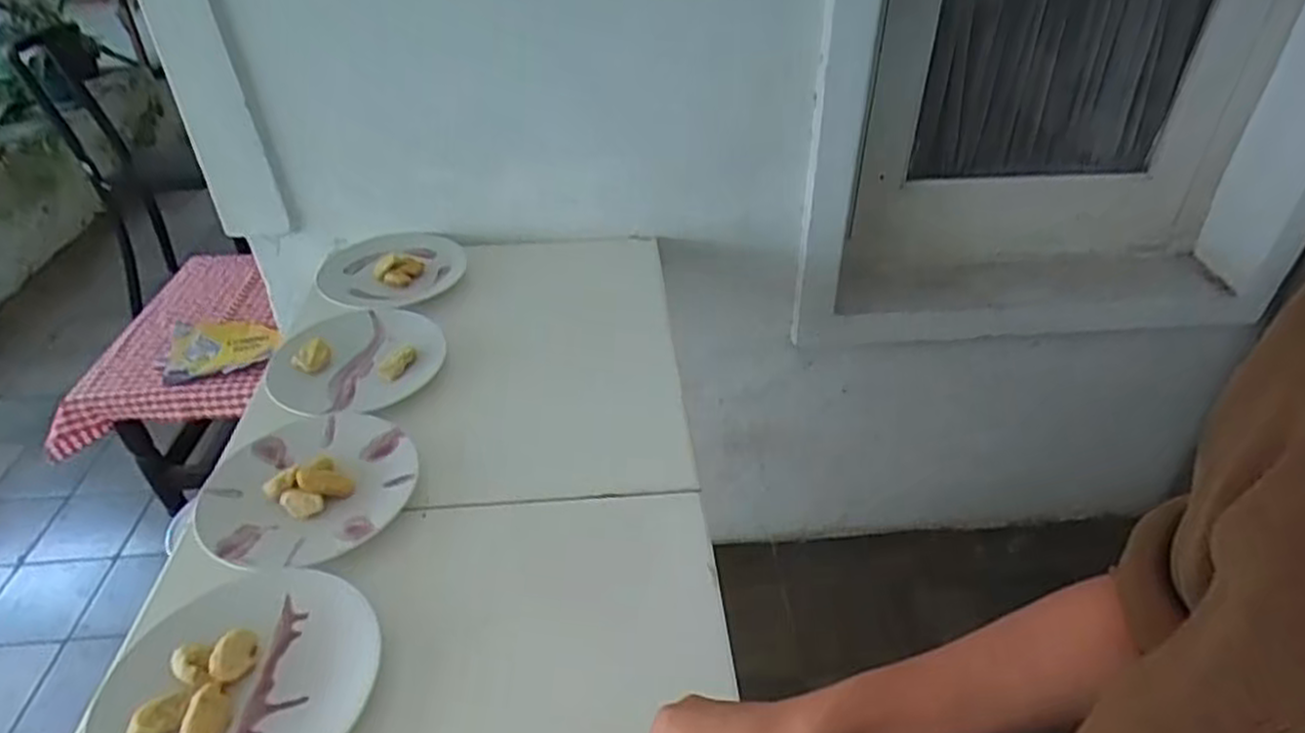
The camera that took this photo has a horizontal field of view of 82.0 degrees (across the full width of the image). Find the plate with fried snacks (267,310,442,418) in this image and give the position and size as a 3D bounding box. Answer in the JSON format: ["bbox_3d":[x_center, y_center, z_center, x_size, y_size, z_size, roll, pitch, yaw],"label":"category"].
[{"bbox_3d":[-0.384,-0.009,0.963,0.208,0.050,0.185,-30,46,-31],"label":"plate with fried snacks"}]

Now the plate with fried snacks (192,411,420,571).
[{"bbox_3d":[-0.346,0.124,0.768,0.195,0.042,0.212,-1,38,1],"label":"plate with fried snacks"}]

